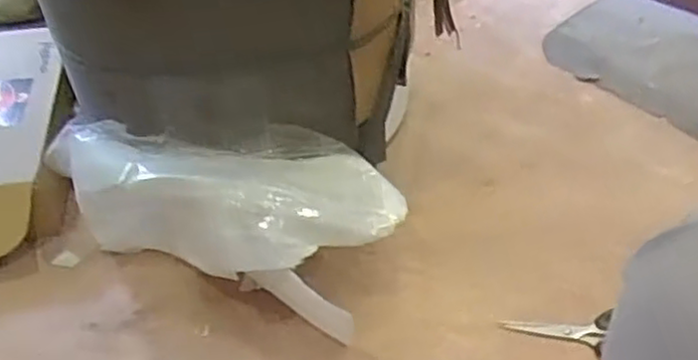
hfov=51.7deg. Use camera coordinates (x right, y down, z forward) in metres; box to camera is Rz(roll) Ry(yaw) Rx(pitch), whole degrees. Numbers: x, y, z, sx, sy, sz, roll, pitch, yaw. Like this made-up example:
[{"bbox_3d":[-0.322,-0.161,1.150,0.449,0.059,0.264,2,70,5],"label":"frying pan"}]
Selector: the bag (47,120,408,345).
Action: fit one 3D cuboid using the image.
[{"bbox_3d":[-0.120,0.015,0.678,0.335,0.112,0.154,16,50,16],"label":"bag"}]

